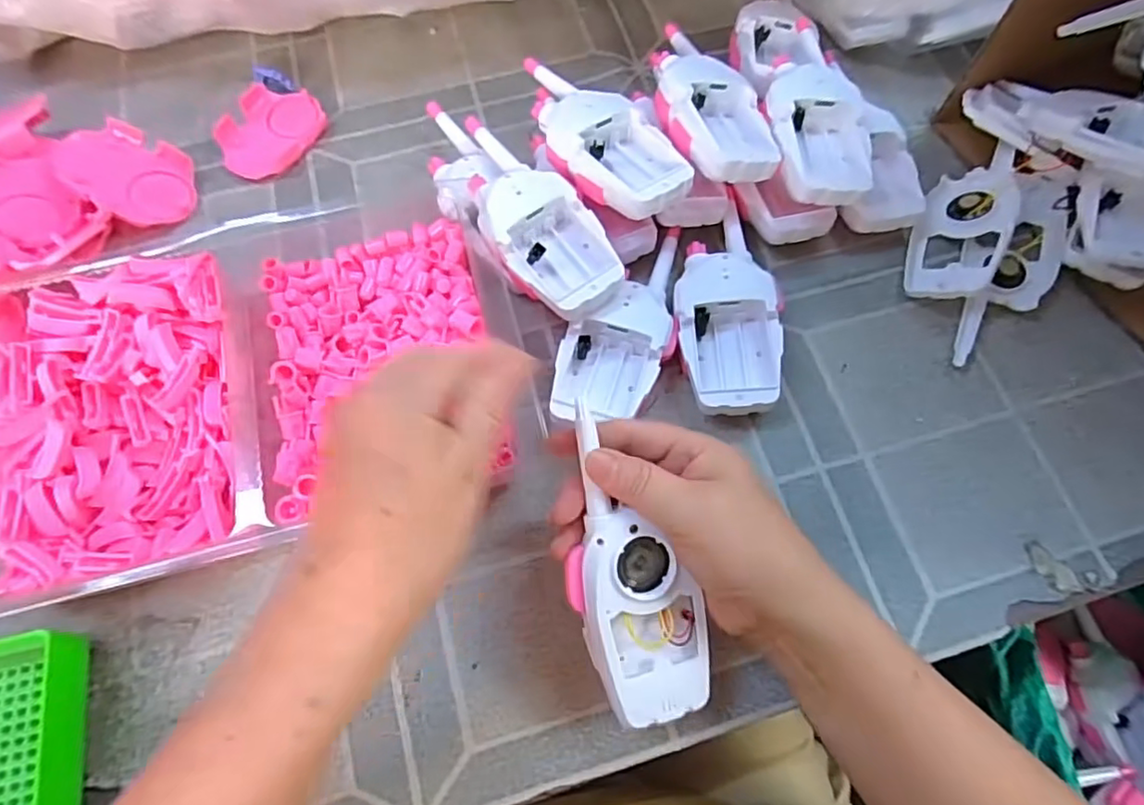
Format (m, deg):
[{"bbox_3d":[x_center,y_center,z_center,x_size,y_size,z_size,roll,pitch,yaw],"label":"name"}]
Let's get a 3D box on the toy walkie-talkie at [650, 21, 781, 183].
[{"bbox_3d":[0.093,-0.202,0.409,0.064,0.027,0.133,-22,70,-9],"label":"toy walkie-talkie"}]

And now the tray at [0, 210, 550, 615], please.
[{"bbox_3d":[-0.205,-0.024,0.374,0.322,0.049,0.220,-16,70,-7],"label":"tray"}]

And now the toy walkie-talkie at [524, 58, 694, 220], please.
[{"bbox_3d":[0.010,-0.182,0.409,0.063,0.032,0.162,-41,74,-15],"label":"toy walkie-talkie"}]

